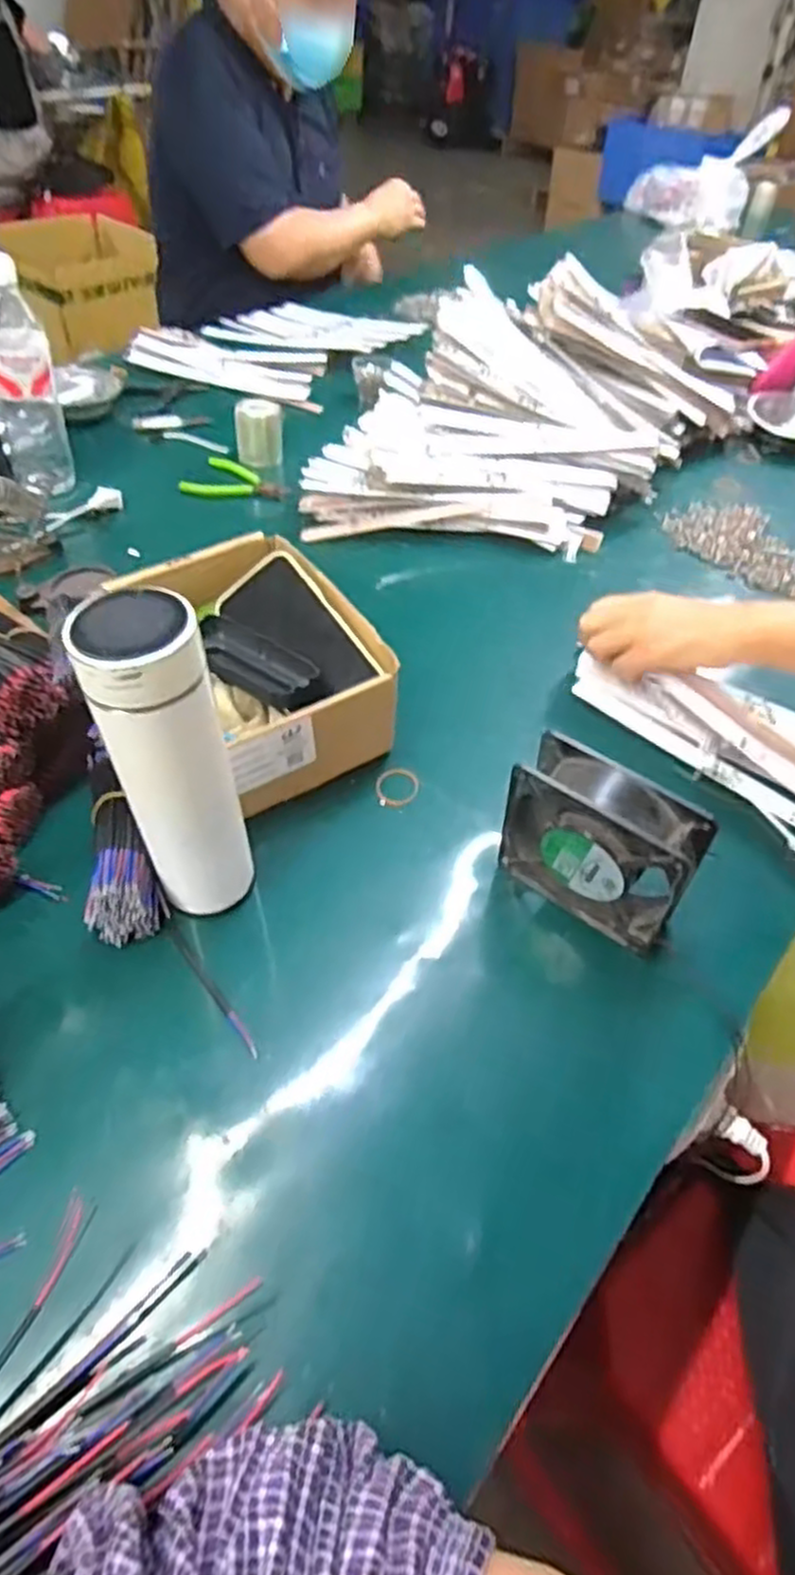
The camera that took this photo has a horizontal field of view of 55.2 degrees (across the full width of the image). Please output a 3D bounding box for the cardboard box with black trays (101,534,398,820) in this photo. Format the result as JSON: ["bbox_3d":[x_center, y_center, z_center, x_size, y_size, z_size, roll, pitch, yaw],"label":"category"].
[{"bbox_3d":[-0.107,-0.104,0.627,0.140,0.095,0.222,-23,54,-23],"label":"cardboard box with black trays"}]

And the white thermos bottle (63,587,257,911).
[{"bbox_3d":[-0.133,-0.003,0.456,0.069,0.227,0.054,-17,51,-18],"label":"white thermos bottle"}]

